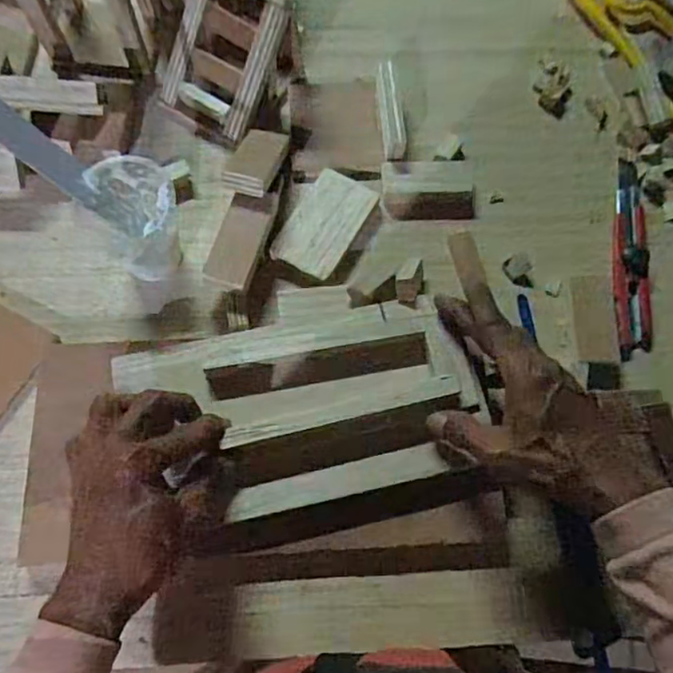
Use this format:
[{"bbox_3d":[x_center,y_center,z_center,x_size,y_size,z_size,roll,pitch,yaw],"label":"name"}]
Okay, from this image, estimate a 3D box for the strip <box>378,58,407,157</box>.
[{"bbox_3d":[0.048,-0.200,0.541,0.017,0.030,0.090,-4,71,-3],"label":"strip"}]

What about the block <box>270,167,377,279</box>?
[{"bbox_3d":[-0.009,-0.095,0.514,0.055,0.011,0.094,27,72,7],"label":"block"}]

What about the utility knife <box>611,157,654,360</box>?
[{"bbox_3d":[0.255,-0.073,0.522,0.036,0.011,0.186,6,71,0],"label":"utility knife"}]

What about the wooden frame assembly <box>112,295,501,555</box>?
[{"bbox_3d":[-0.022,0.056,0.427,0.245,0.035,0.146,-12,72,-6],"label":"wooden frame assembly"}]

